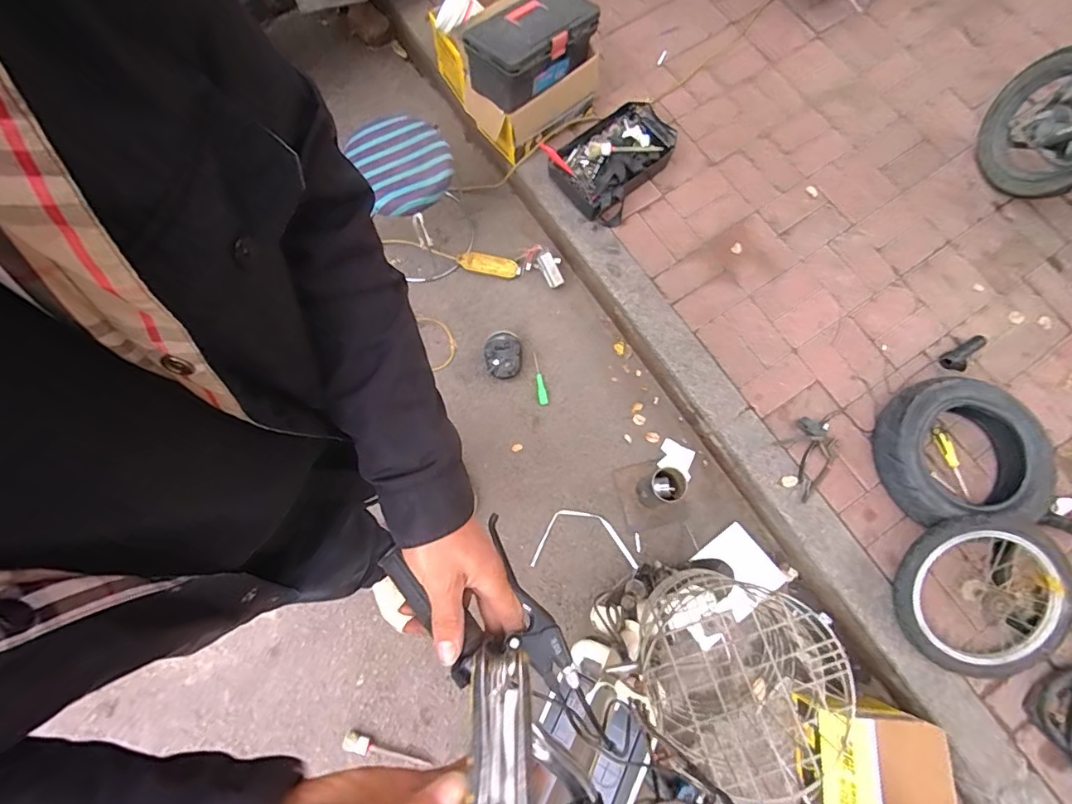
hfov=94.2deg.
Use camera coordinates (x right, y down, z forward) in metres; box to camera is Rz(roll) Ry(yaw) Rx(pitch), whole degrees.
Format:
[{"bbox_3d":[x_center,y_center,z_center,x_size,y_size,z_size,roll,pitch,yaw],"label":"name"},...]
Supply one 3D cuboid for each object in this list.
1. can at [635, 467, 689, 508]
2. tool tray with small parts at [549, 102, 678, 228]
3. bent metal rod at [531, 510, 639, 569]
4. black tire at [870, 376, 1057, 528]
[{"bbox_3d":[0.333,0.232,1.332,0.106,0.196,0.092,-28,77,-9],"label":"can"},{"bbox_3d":[0.226,-0.727,1.499,0.272,0.088,0.371,36,80,10],"label":"tool tray with small parts"},{"bbox_3d":[0.135,0.383,1.399,0.287,0.015,0.151,2,72,-1],"label":"bent metal rod"},{"bbox_3d":[1.060,0.130,1.253,0.382,0.115,0.363,0,76,2],"label":"black tire"}]

